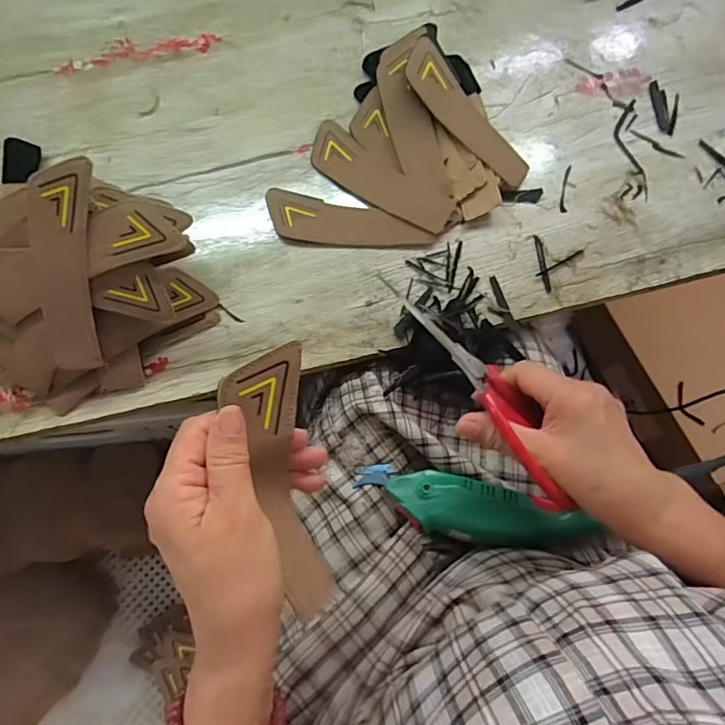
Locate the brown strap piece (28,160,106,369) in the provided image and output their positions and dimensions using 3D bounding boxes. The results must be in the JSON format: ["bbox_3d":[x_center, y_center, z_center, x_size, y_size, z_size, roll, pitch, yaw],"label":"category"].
[{"bbox_3d":[-0.222,-0.069,0.379,0.044,0.009,0.155,7,107,3],"label":"brown strap piece"}]

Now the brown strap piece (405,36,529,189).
[{"bbox_3d":[0.095,-0.227,0.468,0.041,0.012,0.155,-41,92,-10],"label":"brown strap piece"}]

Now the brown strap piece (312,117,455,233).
[{"bbox_3d":[0.016,-0.173,0.475,0.153,0.009,0.047,34,78,10],"label":"brown strap piece"}]

